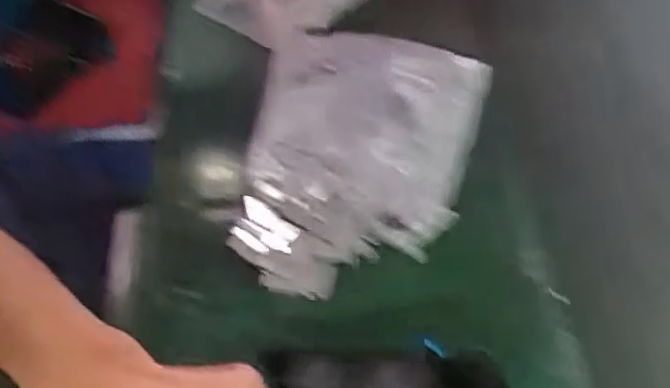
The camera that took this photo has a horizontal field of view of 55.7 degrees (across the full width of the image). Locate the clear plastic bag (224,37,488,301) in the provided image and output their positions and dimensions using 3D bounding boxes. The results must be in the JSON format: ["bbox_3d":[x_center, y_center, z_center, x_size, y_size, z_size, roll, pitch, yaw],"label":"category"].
[{"bbox_3d":[0.020,-0.038,0.475,0.172,0.072,0.228,10,53,5],"label":"clear plastic bag"}]

